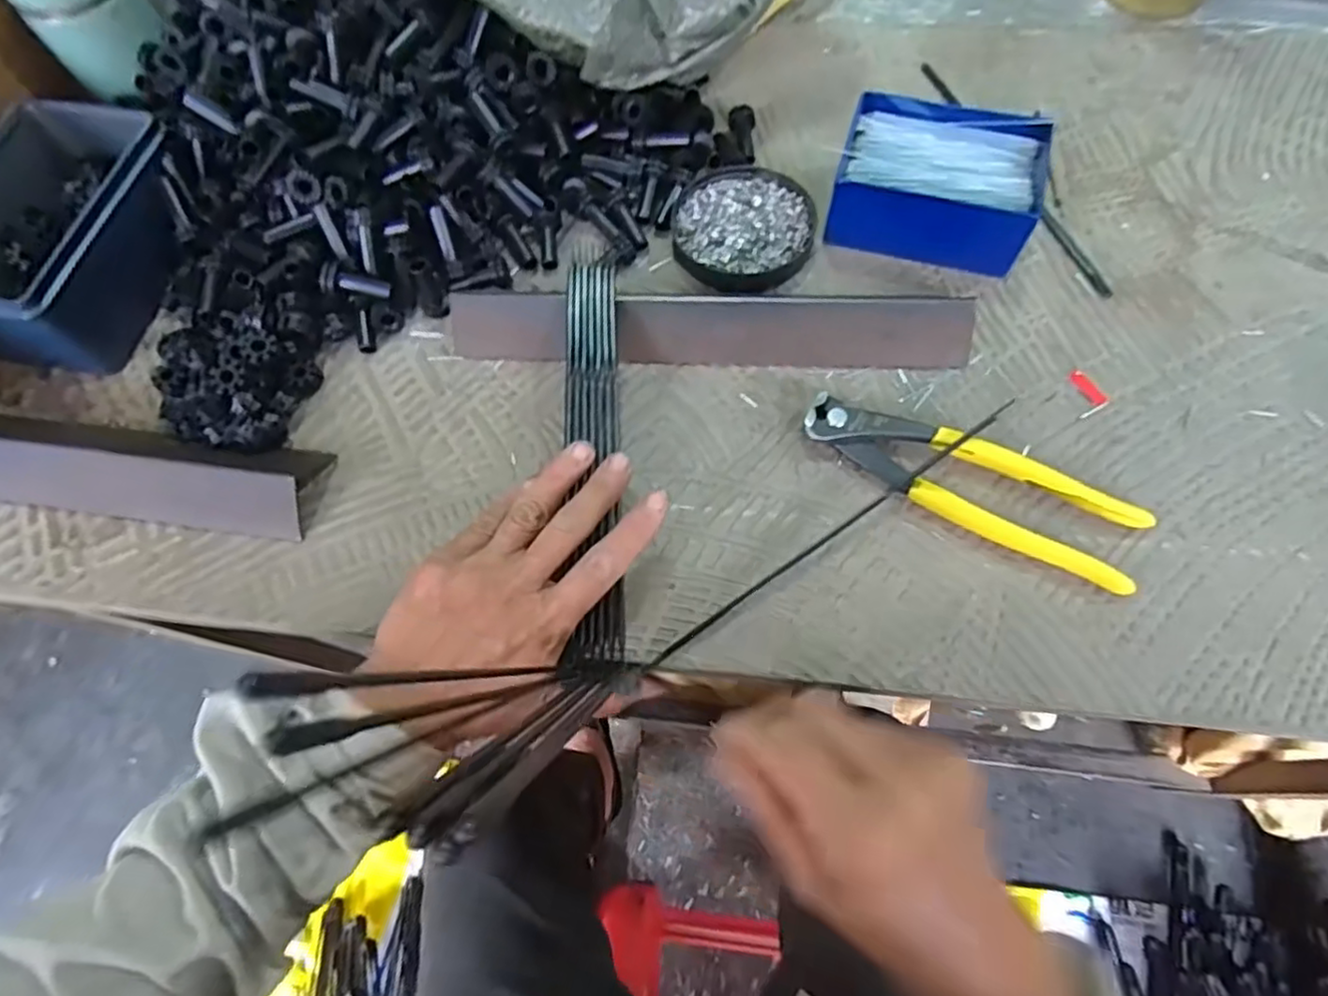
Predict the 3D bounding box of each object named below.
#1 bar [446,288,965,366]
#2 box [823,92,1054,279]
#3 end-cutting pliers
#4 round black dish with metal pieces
[{"bbox_3d":[0.022,-0.095,0.367,0.280,0.027,0.038,3,66,4],"label":"bar"},{"bbox_3d":[0.156,-0.180,0.385,0.105,0.044,0.082,17,68,10],"label":"box"},{"bbox_3d":[0.148,-0.009,0.328,0.163,0.016,0.044,25,69,13],"label":"end-cutting pliers"},{"bbox_3d":[0.048,-0.161,0.401,0.082,0.014,0.087,-1,66,2],"label":"round black dish with metal pieces"}]

